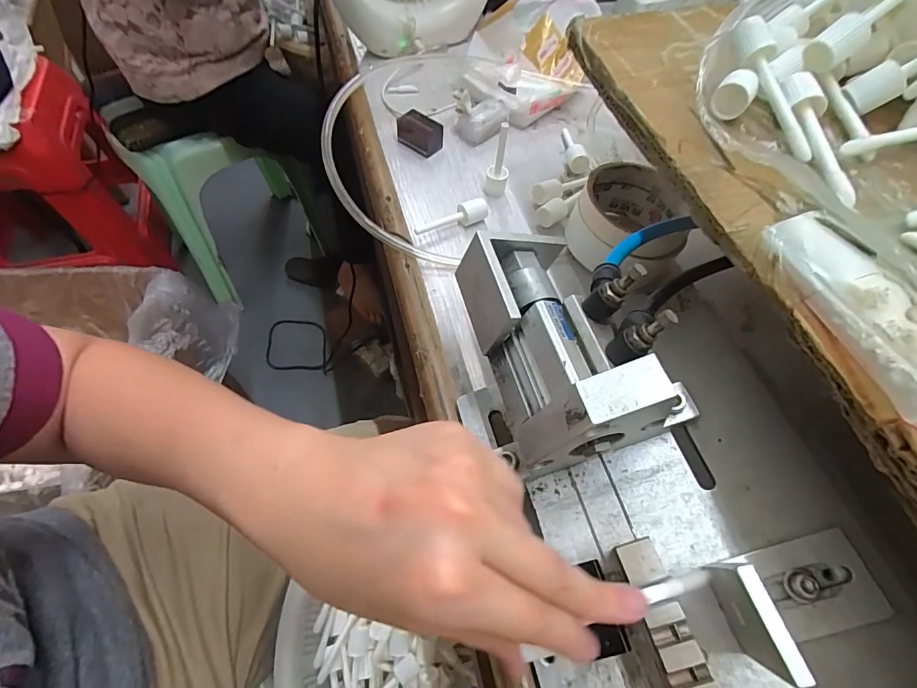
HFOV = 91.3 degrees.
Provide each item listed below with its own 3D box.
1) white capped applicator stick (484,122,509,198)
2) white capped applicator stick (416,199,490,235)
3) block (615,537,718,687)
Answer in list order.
[{"bbox_3d":[0.034,-0.152,0.375,0.019,0.060,0.017,9,60,3],"label":"white capped applicator stick"},{"bbox_3d":[-0.006,-0.104,0.372,0.065,0.016,0.014,-18,63,-12],"label":"white capped applicator stick"},{"bbox_3d":[0.083,0.115,0.179,0.018,0.007,0.072,-26,60,15],"label":"block"}]

